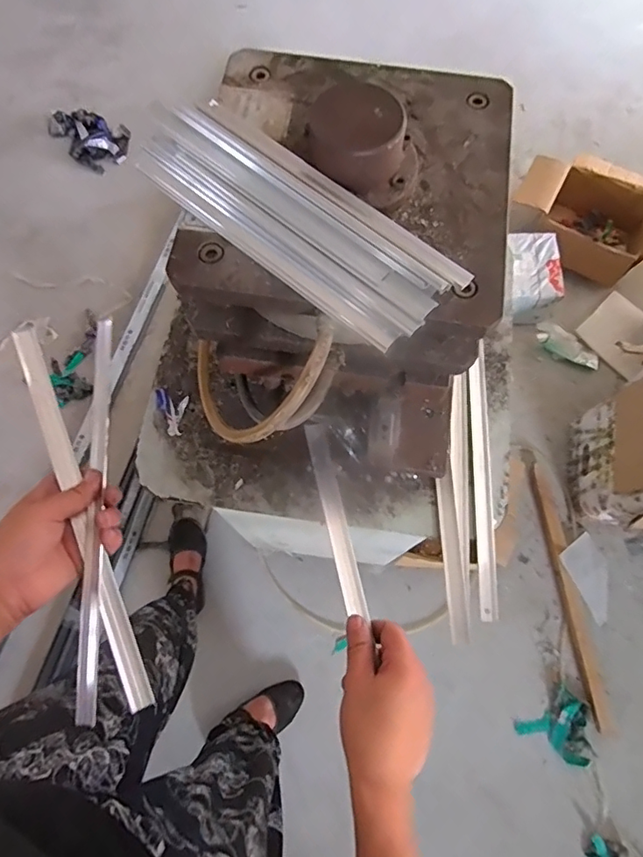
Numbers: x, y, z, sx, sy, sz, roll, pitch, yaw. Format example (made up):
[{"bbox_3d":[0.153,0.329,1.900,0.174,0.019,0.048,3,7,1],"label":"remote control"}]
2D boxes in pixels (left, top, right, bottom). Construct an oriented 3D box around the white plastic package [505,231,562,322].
[{"bbox_3d":[0.623,-0.445,1.544,0.169,0.146,0.225,1,72,0],"label":"white plastic package"}]

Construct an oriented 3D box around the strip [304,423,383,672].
[{"bbox_3d":[0.016,0.099,0.493,0.019,0.012,0.225,-12,65,-4],"label":"strip"}]

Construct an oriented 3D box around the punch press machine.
[{"bbox_3d":[-0.001,-0.103,0.464,0.377,0.310,0.319,8,72,3],"label":"punch press machine"}]

